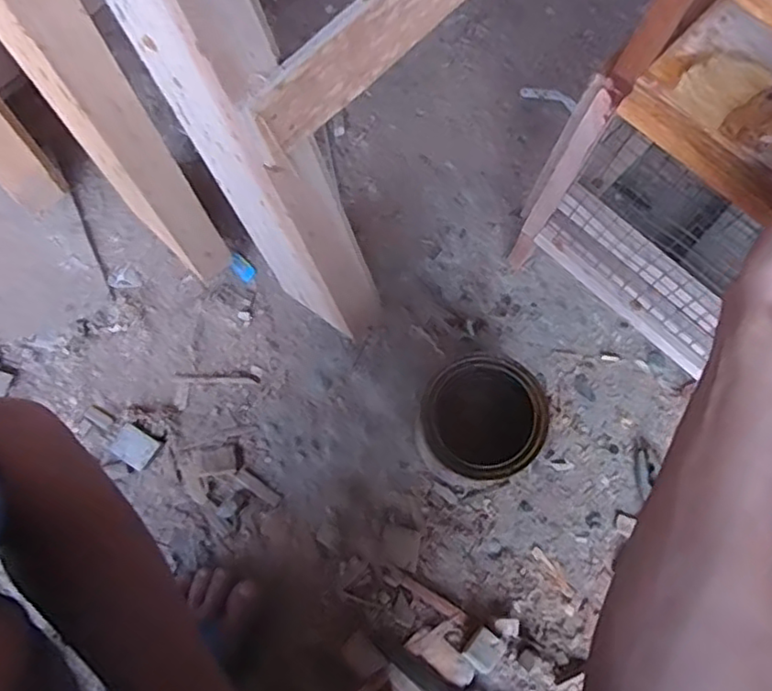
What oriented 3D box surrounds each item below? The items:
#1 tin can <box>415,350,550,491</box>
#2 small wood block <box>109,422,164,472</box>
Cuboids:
[{"bbox_3d":[0.086,0.079,0.624,0.104,0.136,0.106,0,74,0],"label":"tin can"},{"bbox_3d":[-0.262,0.106,0.685,0.046,0.006,0.036,30,76,8],"label":"small wood block"}]

